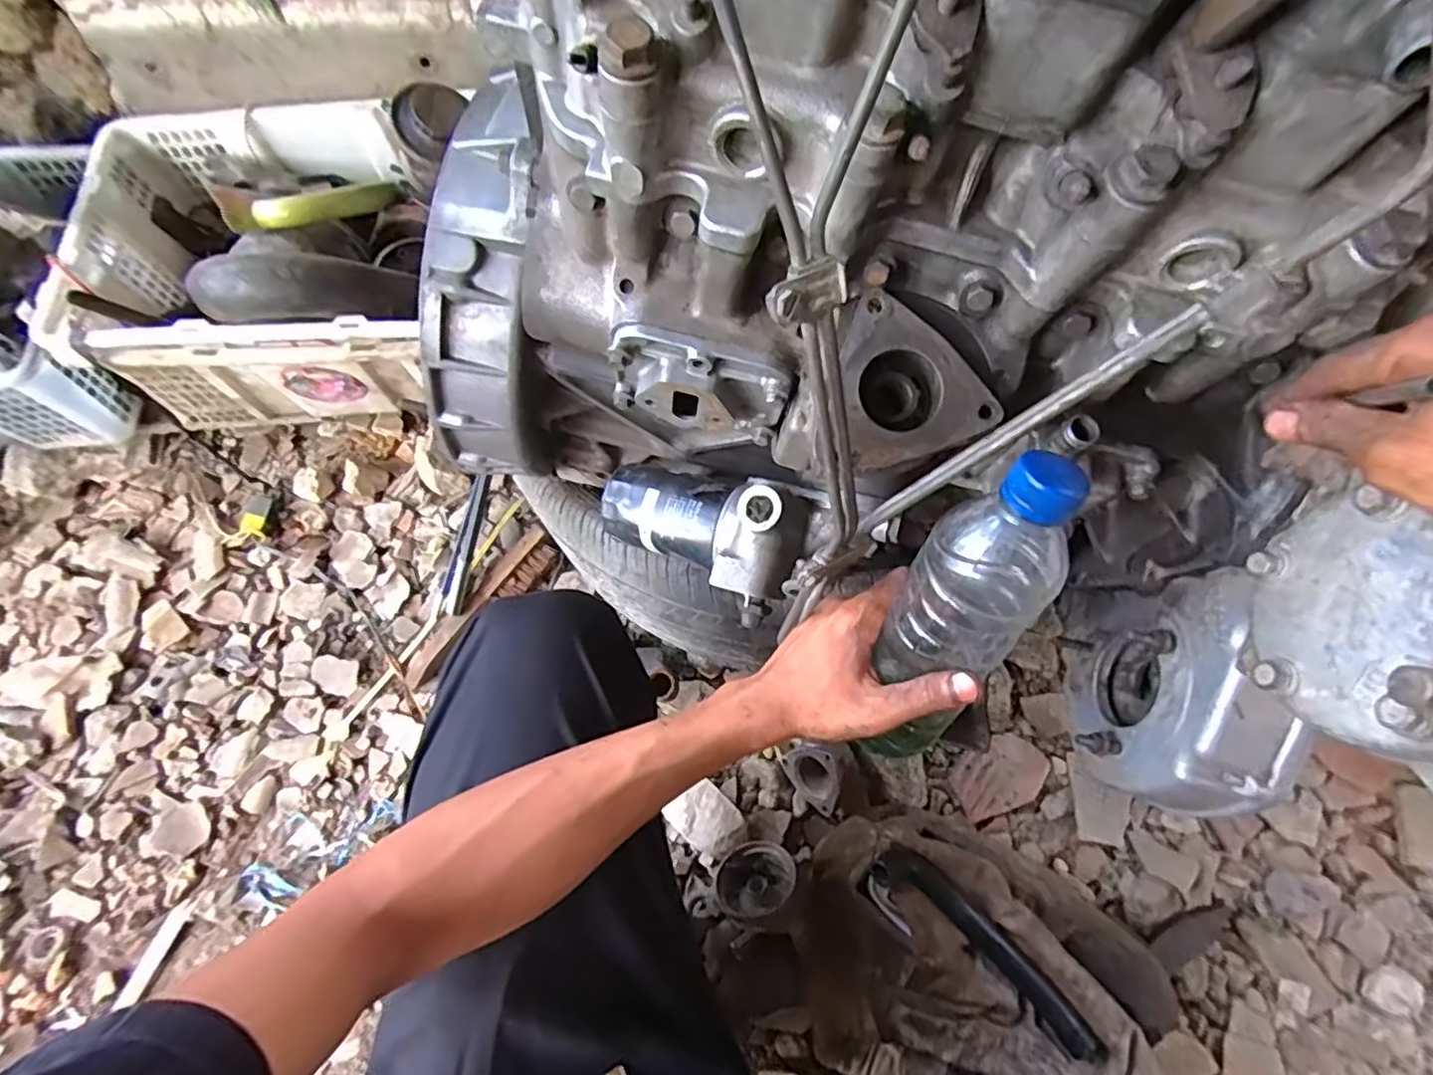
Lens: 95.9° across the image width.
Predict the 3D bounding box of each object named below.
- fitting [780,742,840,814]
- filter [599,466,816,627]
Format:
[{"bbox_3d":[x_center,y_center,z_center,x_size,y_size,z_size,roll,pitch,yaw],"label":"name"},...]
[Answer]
[{"bbox_3d":[0.100,0.249,0.684,0.064,0.068,0.018,12,17,43],"label":"fitting"},{"bbox_3d":[-0.015,-0.005,0.507,0.171,0.095,0.075,18,66,31],"label":"filter"}]

